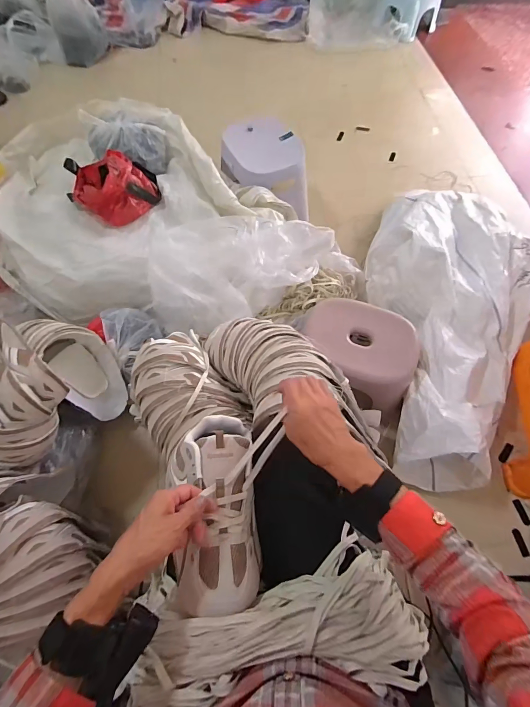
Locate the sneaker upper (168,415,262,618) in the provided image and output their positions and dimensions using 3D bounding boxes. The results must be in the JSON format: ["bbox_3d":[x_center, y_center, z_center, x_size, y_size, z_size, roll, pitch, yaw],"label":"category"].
[{"bbox_3d":[-0.070,0.198,0.454,0.110,0.070,0.235,-5,62,-2],"label":"sneaker upper"}]

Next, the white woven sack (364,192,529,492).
[{"bbox_3d":[0.518,-0.099,0.940,0.415,0.225,0.878,4,65,2],"label":"white woven sack"}]

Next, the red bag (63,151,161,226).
[{"bbox_3d":[-0.460,-0.505,0.989,0.259,0.110,0.202,31,69,14],"label":"red bag"}]

